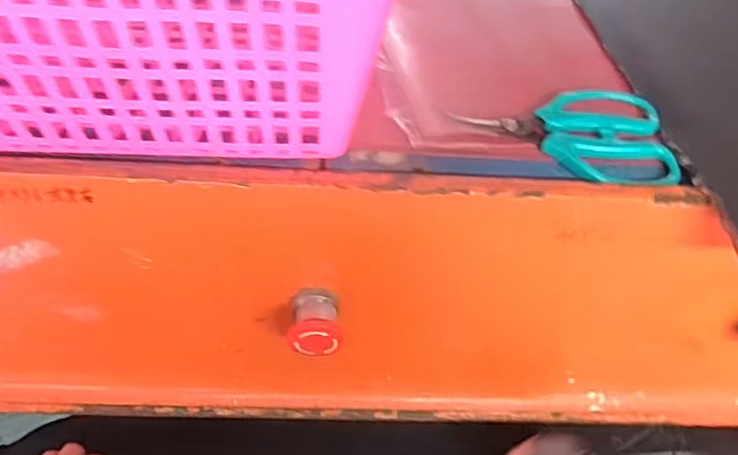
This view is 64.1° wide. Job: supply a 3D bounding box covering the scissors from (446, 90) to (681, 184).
[{"bbox_3d":[0.127,-0.061,0.381,0.132,0.007,0.077,2,56,-4],"label":"scissors"}]

